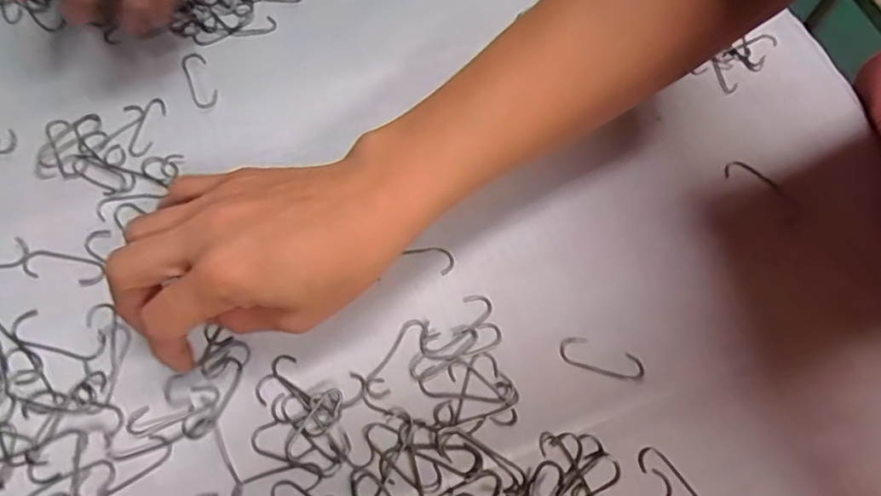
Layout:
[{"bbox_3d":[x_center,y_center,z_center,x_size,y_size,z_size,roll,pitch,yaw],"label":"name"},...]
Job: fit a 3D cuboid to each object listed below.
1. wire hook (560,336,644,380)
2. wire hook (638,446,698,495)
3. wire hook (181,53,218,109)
[{"bbox_3d":[0.082,0.055,0.307,0.043,0.004,0.016,15,65,4],"label":"wire hook"},{"bbox_3d":[0.109,0.112,0.281,0.015,0.004,0.043,-30,69,-15],"label":"wire hook"},{"bbox_3d":[-0.148,-0.104,0.372,0.015,0.004,0.045,-22,68,-12],"label":"wire hook"}]

